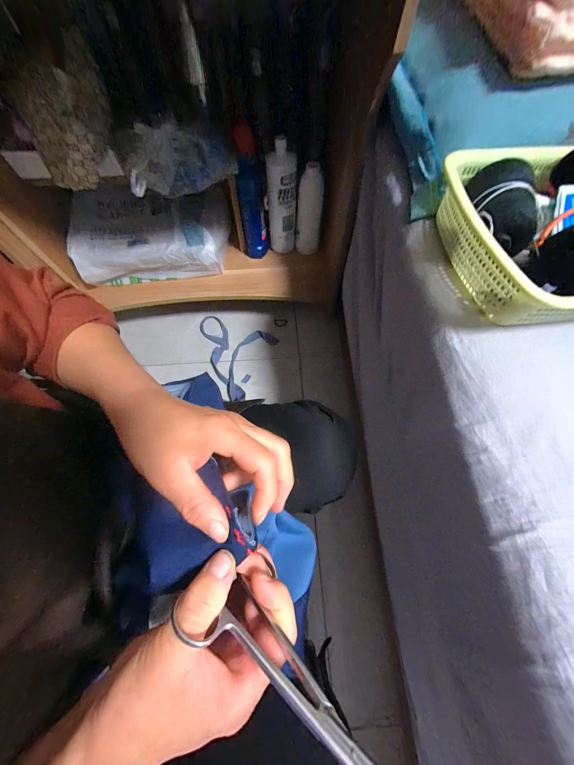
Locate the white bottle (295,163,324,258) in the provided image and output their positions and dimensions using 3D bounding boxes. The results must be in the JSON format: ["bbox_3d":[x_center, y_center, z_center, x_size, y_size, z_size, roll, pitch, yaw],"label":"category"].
[{"bbox_3d":[0.060,-0.449,0.681,0.065,0.208,0.043,10,68,4],"label":"white bottle"}]

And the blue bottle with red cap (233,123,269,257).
[{"bbox_3d":[-0.088,-0.461,0.642,0.070,0.298,0.059,-9,68,-4],"label":"blue bottle with red cap"}]

